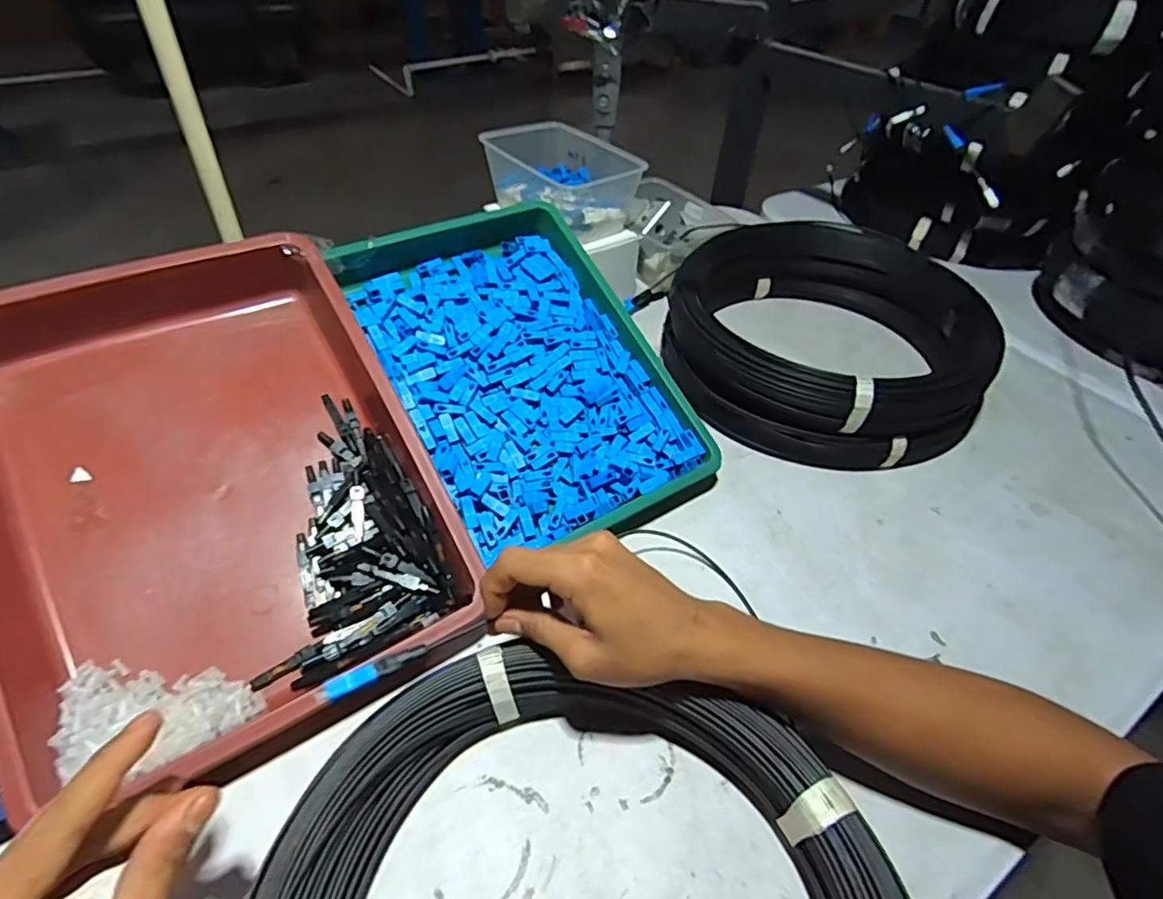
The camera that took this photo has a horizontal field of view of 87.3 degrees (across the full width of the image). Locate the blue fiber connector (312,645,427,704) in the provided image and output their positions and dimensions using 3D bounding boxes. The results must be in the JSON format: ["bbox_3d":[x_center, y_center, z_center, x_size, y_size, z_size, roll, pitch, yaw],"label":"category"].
[{"bbox_3d":[-0.112,0.119,0.328,0.058,0.007,0.012,-24,51,-25],"label":"blue fiber connector"}]

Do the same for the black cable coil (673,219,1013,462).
[{"bbox_3d":[0.244,-0.113,0.613,0.288,0.096,0.278,2,44,-2],"label":"black cable coil"}]

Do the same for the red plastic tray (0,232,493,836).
[{"bbox_3d":[-0.254,0.019,0.418,0.260,0.056,0.358,-24,72,-23],"label":"red plastic tray"}]

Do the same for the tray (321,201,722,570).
[{"bbox_3d":[-0.050,-0.071,0.524,0.213,0.037,0.319,-26,72,-23],"label":"tray"}]

